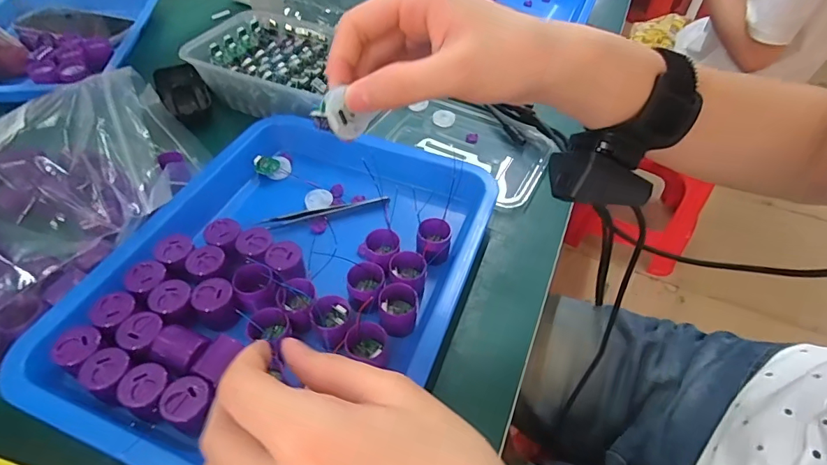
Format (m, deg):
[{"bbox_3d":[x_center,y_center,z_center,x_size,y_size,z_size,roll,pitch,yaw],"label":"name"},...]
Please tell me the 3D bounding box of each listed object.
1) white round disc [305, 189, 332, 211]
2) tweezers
[{"bbox_3d":[-0.092,-0.033,0.443,0.027,0.005,0.025,2,48,-2],"label":"white round disc"},{"bbox_3d":[-0.082,-0.020,0.426,0.117,0.009,0.011,-11,50,-13],"label":"tweezers"}]

